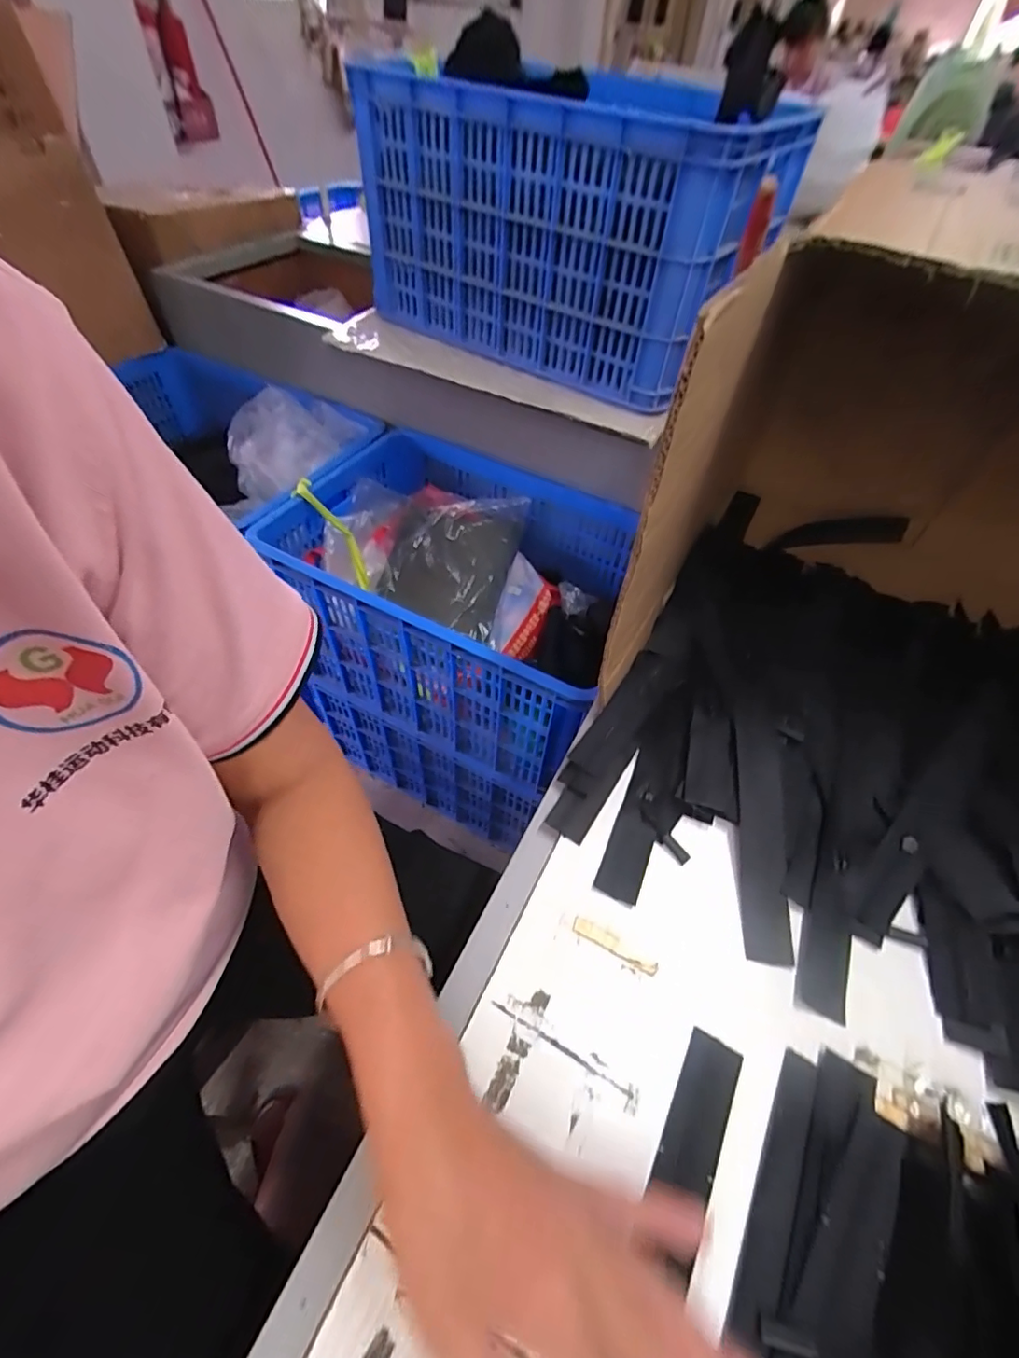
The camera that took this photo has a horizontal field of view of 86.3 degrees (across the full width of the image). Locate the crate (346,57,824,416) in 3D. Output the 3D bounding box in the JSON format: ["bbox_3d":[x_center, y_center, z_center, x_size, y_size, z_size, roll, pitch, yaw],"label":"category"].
[{"bbox_3d":[0.091,-0.728,0.881,0.586,0.320,0.394,31,56,19],"label":"crate"}]

